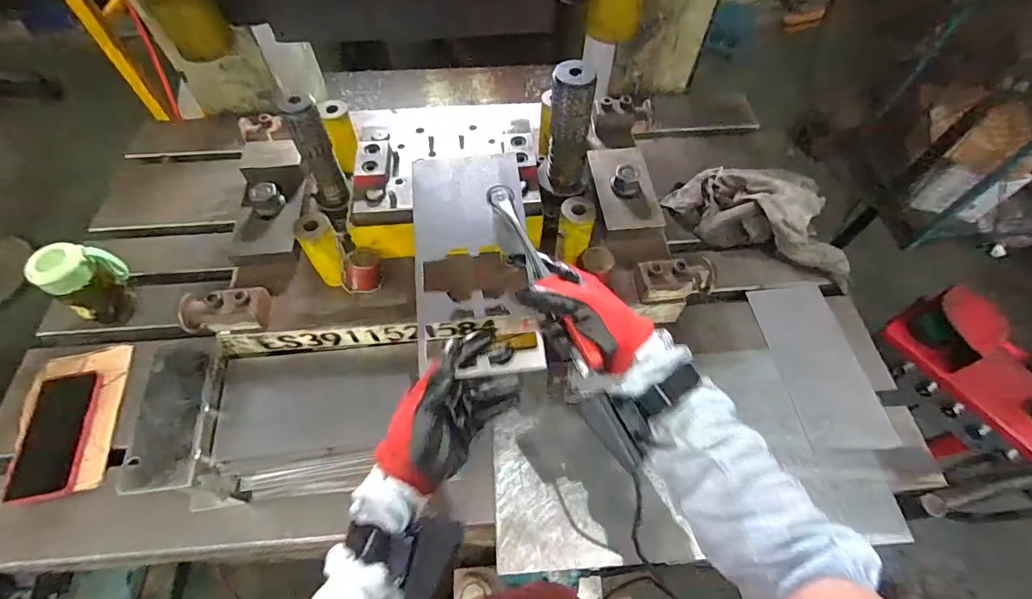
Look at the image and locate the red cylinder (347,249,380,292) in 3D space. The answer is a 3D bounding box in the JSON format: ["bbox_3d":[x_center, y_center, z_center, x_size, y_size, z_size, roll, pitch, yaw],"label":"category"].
[{"bbox_3d":[-0.189,-0.035,0.574,0.047,0.042,0.040,-17,60,-11],"label":"red cylinder"}]

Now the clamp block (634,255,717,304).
[{"bbox_3d":[0.194,-0.024,0.567,0.094,0.041,0.048,-4,58,-3],"label":"clamp block"}]

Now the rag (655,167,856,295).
[{"bbox_3d":[0.426,-0.151,0.778,0.314,0.079,0.165,26,61,15],"label":"rag"}]

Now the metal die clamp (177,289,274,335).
[{"bbox_3d":[-0.341,0.015,0.543,0.094,0.042,0.044,-10,59,-7],"label":"metal die clamp"}]

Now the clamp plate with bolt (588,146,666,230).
[{"bbox_3d":[0.153,-0.162,0.640,0.081,0.034,0.141,-4,58,-3],"label":"clamp plate with bolt"}]

